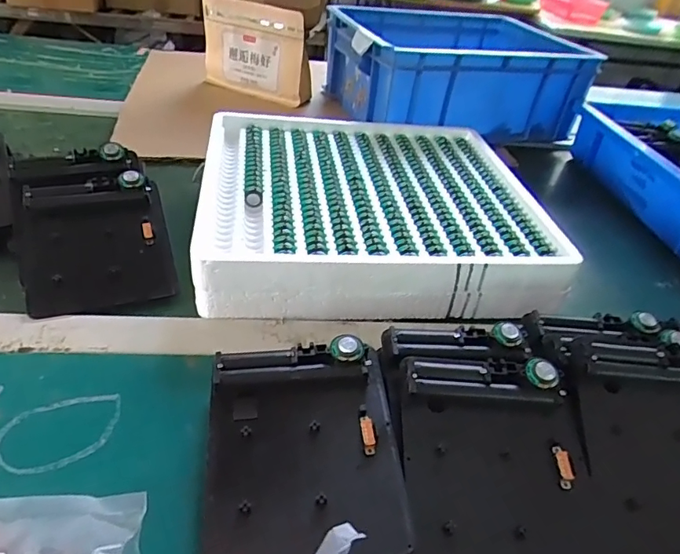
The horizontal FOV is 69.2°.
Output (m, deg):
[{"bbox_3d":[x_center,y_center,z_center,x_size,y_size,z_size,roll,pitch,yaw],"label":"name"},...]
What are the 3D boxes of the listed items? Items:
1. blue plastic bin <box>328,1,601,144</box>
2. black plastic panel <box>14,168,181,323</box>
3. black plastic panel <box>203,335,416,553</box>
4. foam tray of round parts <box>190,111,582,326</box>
[{"bbox_3d":[0.166,-0.316,0.755,0.352,0.128,0.262,-7,41,-18],"label":"blue plastic bin"},{"bbox_3d":[-0.204,-0.029,0.409,0.114,0.018,0.125,-10,61,-21],"label":"black plastic panel"},{"bbox_3d":[-0.021,0.095,0.286,0.111,0.033,0.126,-1,39,-10],"label":"black plastic panel"},{"bbox_3d":[0.026,-0.079,0.508,0.311,0.061,0.293,0,39,-10],"label":"foam tray of round parts"}]

